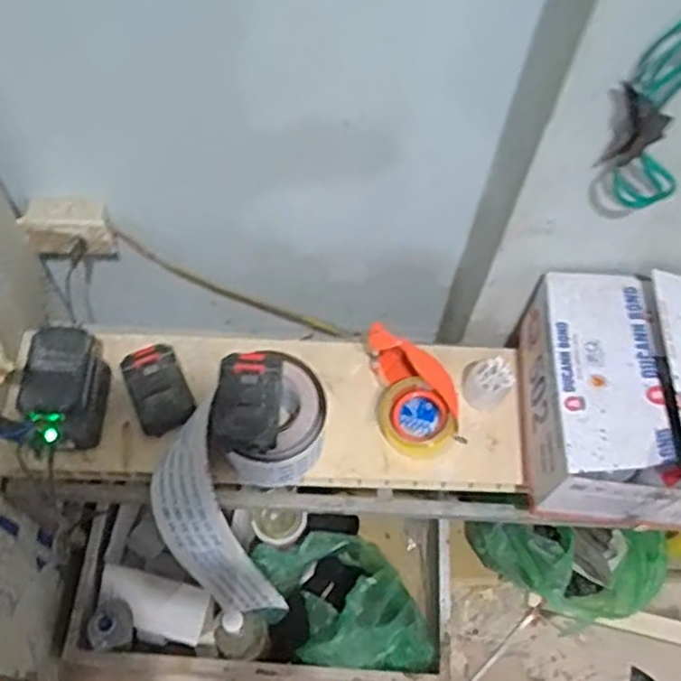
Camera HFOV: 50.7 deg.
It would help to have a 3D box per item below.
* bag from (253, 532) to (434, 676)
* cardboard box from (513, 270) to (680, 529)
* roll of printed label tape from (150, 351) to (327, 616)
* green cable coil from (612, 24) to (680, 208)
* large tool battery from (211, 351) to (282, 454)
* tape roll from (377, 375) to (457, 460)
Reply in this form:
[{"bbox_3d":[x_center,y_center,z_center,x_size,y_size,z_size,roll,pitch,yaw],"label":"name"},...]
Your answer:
[{"bbox_3d":[0.008,0.449,1.209,0.216,0.181,0.284,-21,64,-14],"label":"bag"},{"bbox_3d":[0.358,0.070,0.889,0.229,0.170,0.267,6,60,1],"label":"cardboard box"},{"bbox_3d":[-0.138,0.197,0.961,0.188,0.351,0.255,16,61,7],"label":"roll of printed label tape"},{"bbox_3d":[0.311,-0.207,0.681,0.088,0.239,0.027,10,61,3],"label":"green cable coil"},{"bbox_3d":[-0.109,0.069,0.842,0.077,0.042,0.115,2,60,-1],"label":"large tool battery"},{"bbox_3d":[0.097,0.104,0.937,0.082,0.050,0.097,-30,66,-17],"label":"tape roll"}]

